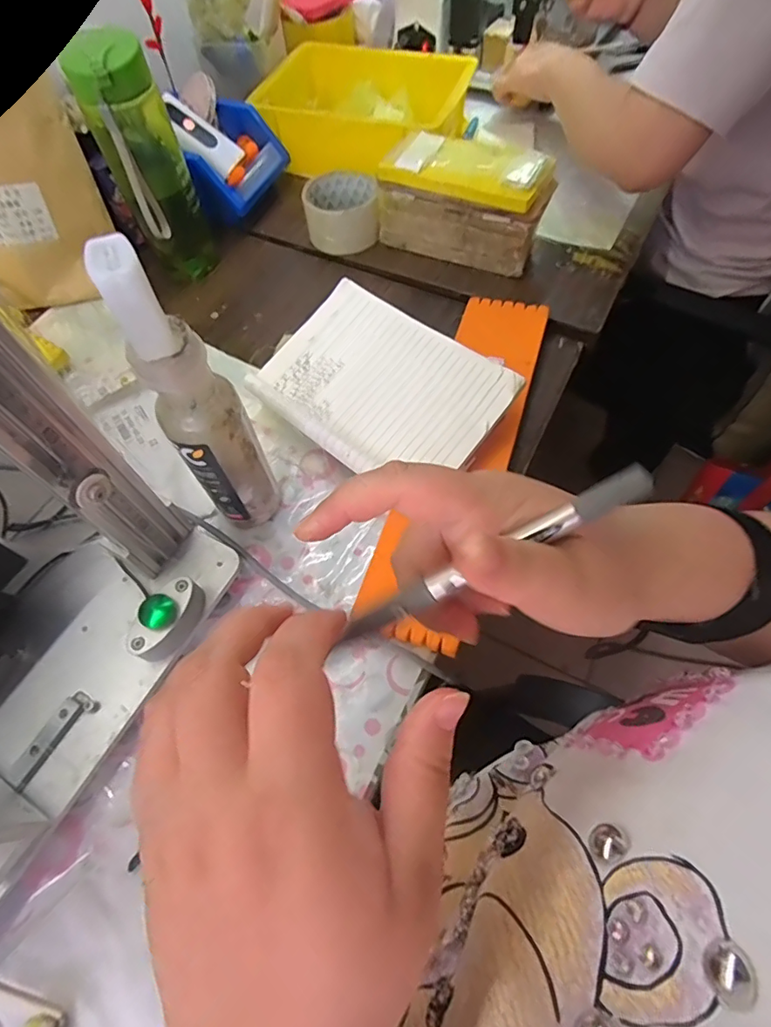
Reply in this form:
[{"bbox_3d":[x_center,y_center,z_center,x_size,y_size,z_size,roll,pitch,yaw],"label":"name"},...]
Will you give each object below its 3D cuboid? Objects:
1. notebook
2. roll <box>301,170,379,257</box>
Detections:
[{"bbox_3d":[-0.004,-0.109,0.431,0.195,0.017,0.141,36,78,15],"label":"notebook"},{"bbox_3d":[-0.048,-0.332,0.560,0.079,0.051,0.084,-2,62,3],"label":"roll"}]

